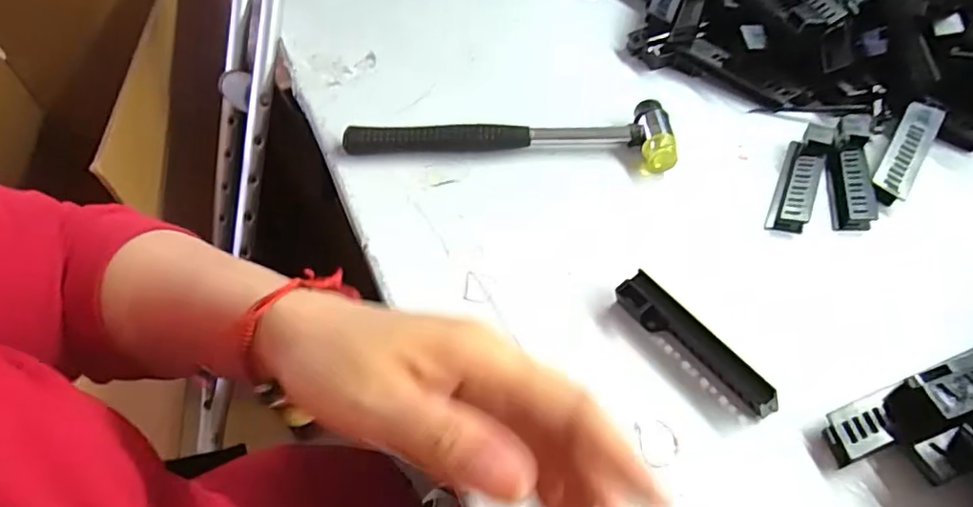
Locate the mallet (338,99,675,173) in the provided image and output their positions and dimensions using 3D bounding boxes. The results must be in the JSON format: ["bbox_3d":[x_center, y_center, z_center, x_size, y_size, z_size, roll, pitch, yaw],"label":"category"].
[{"bbox_3d":[0.016,-0.091,0.416,0.236,0.026,0.056,4,51,3],"label":"mallet"}]

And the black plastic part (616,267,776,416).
[{"bbox_3d":[0.111,0.048,0.301,0.017,0.021,0.096,-31,58,-22],"label":"black plastic part"}]

